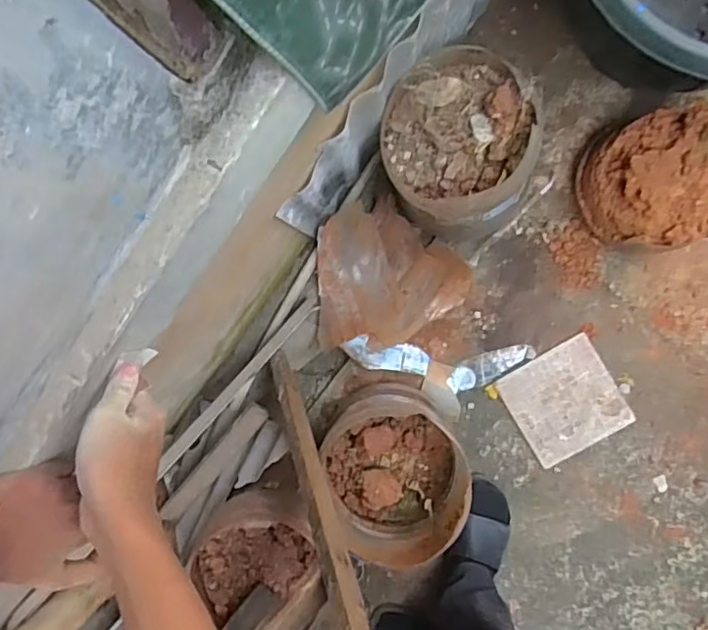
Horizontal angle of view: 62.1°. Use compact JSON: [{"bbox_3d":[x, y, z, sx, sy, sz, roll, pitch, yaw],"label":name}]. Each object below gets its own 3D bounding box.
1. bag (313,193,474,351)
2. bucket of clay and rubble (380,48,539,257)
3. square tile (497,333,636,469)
[{"bbox_3d":[0.067,-0.079,1.117,0.279,0.100,0.272,-5,90,2],"label":"bag"},{"bbox_3d":[0.178,-0.269,1.015,0.244,0.278,0.282,-3,93,6],"label":"bucket of clay and rubble"},{"bbox_3d":[0.414,0.169,1.150,0.199,0.012,0.197,-31,89,2],"label":"square tile"}]

